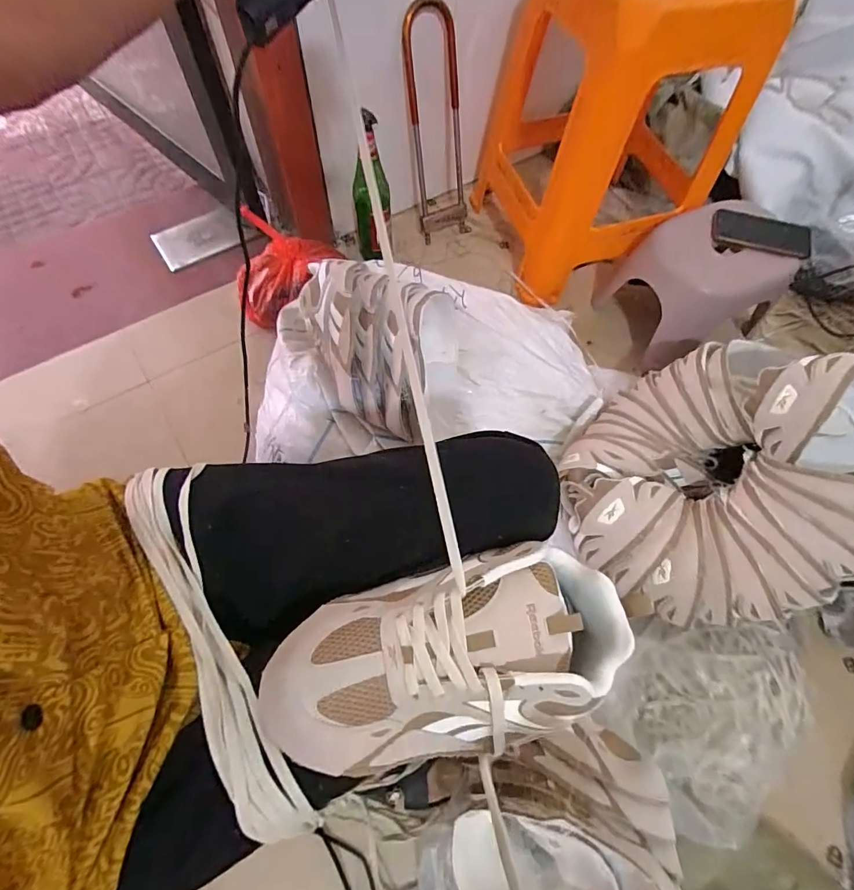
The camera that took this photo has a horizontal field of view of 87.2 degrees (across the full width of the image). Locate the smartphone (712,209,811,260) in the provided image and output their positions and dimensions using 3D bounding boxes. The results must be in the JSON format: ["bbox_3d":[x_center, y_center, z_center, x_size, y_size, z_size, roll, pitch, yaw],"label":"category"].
[{"bbox_3d":[0.589,-0.371,0.790,0.161,0.013,0.061,20,92,13],"label":"smartphone"}]

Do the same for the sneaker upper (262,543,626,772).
[{"bbox_3d":[0.019,0.148,0.312,0.252,0.066,0.118,-11,66,-10],"label":"sneaker upper"}]

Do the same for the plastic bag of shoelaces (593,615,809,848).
[{"bbox_3d":[0.370,0.348,0.614,0.221,0.075,0.291,34,69,13],"label":"plastic bag of shoelaces"}]

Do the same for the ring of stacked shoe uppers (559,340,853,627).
[{"bbox_3d":[0.413,0.025,0.602,0.433,0.188,0.353,-40,73,-18],"label":"ring of stacked shoe uppers"}]

